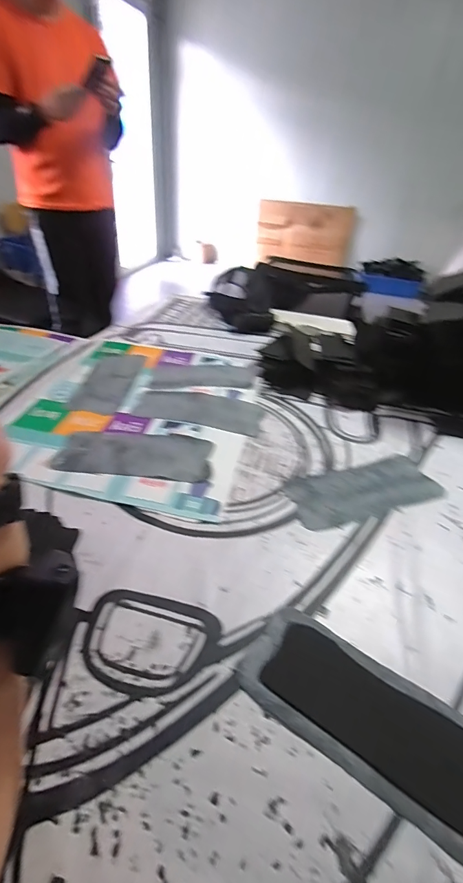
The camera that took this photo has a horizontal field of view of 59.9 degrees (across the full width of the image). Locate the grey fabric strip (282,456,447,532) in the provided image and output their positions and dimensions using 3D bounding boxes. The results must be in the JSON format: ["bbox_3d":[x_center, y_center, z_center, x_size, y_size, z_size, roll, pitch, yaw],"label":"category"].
[{"bbox_3d":[0.191,0.068,0.576,0.229,0.004,0.098,-11,40,-19],"label":"grey fabric strip"}]

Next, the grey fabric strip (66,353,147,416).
[{"bbox_3d":[-0.229,-0.113,0.756,0.089,0.009,0.221,5,37,1],"label":"grey fabric strip"}]

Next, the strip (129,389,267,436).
[{"bbox_3d":[-0.056,-0.056,0.701,0.215,0.008,0.094,7,37,3],"label":"strip"}]

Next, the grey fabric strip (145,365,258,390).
[{"bbox_3d":[-0.052,-0.132,0.797,0.206,0.006,0.095,-3,40,-8],"label":"grey fabric strip"}]

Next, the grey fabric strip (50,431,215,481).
[{"bbox_3d":[-0.140,0.018,0.597,0.218,0.011,0.091,3,37,-3],"label":"grey fabric strip"}]

